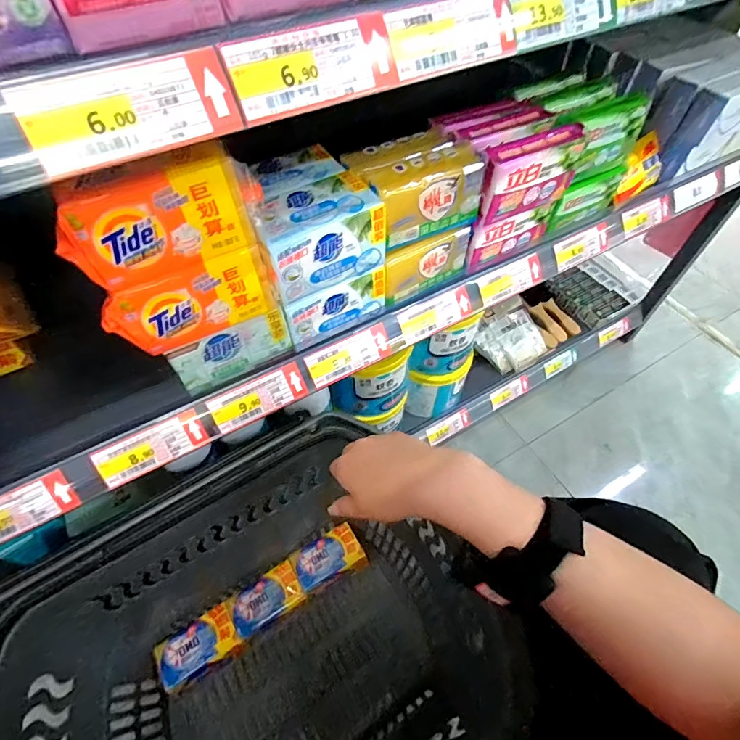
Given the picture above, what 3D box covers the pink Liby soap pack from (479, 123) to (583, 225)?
[{"bbox_3d":[0.155,-0.198,0.433,0.120,0.068,0.041,-24,59,-15],"label":"pink Liby soap pack"}]

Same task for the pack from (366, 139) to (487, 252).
[{"bbox_3d":[0.050,-0.166,0.405,0.112,0.066,0.048,-26,60,-17],"label":"pack"}]

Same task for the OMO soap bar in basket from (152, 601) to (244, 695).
[{"bbox_3d":[-0.239,0.382,0.589,0.105,0.025,0.073,-26,60,-17],"label":"OMO soap bar in basket"}]

